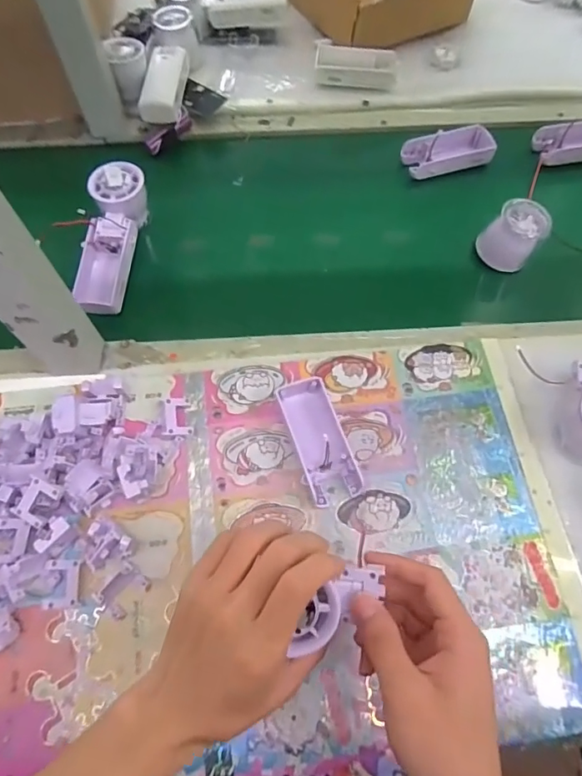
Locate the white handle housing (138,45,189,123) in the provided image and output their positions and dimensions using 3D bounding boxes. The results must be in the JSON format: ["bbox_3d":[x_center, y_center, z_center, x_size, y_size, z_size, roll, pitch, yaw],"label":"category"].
[{"bbox_3d":[-0.158,-0.381,0.615,0.047,0.031,0.115,5,66,1],"label":"white handle housing"}]

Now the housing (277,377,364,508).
[{"bbox_3d":[0.025,0.046,0.431,0.046,0.026,0.106,-15,67,-8],"label":"housing"}]

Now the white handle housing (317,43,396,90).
[{"bbox_3d":[0.086,-0.424,0.646,0.105,0.026,0.057,8,66,2],"label":"white handle housing"}]

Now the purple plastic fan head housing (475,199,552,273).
[{"bbox_3d":[0.243,-0.167,0.532,0.053,0.063,0.050,1,66,-2],"label":"purple plastic fan head housing"}]

